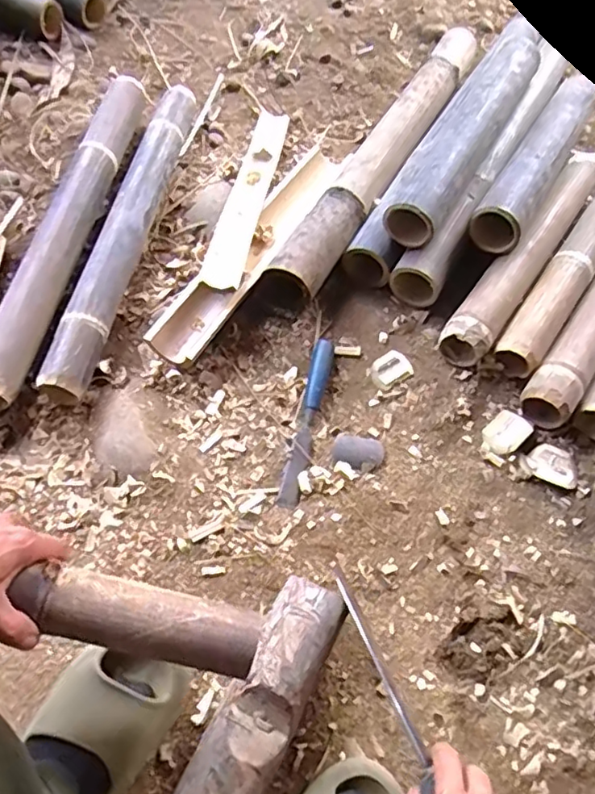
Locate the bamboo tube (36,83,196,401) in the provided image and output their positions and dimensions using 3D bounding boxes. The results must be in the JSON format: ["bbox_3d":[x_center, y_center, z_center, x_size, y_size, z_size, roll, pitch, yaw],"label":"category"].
[{"bbox_3d":[-0.241,-0.262,0.861,0.063,0.049,0.602,10,61,2],"label":"bamboo tube"}]

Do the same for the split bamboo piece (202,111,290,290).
[{"bbox_3d":[-0.071,-0.329,0.918,0.057,0.017,0.470,12,51,-1],"label":"split bamboo piece"}]

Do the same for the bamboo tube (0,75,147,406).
[{"bbox_3d":[-0.322,-0.256,0.845,0.062,0.057,0.603,10,61,1],"label":"bamboo tube"}]

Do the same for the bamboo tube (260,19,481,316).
[{"bbox_3d":[0.148,-0.405,0.957,0.085,0.070,0.714,27,63,11],"label":"bamboo tube"}]

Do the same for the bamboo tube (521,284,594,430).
[{"bbox_3d":[0.444,-0.140,0.830,0.061,0.062,0.466,35,64,15],"label":"bamboo tube"}]

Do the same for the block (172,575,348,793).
[{"bbox_3d":[-0.041,0.307,0.550,0.073,0.059,0.270,25,62,10],"label":"block"}]

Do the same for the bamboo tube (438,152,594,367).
[{"bbox_3d":[0.343,-0.219,0.870,0.061,0.060,0.460,33,64,14],"label":"bamboo tube"}]

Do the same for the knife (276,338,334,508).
[{"bbox_3d":[0.013,0.027,0.742,0.026,0.019,0.231,13,61,3],"label":"knife"}]

